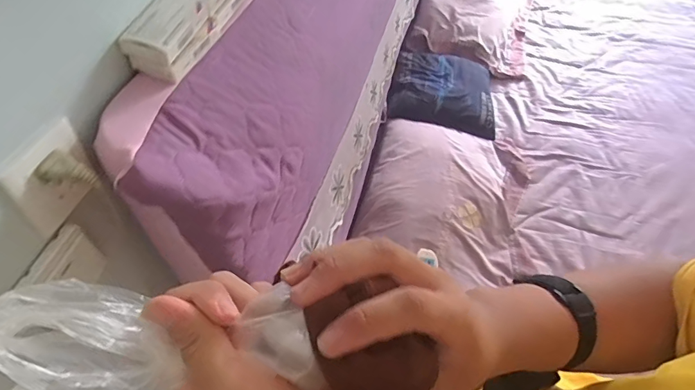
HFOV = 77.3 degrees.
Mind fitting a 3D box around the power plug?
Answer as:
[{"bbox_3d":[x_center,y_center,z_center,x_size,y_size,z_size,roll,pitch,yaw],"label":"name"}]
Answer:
[{"bbox_3d":[-0.265,-0.019,0.407,0.048,0.021,0.034,26,57,16],"label":"power plug"}]

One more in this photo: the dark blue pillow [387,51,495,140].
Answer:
[{"bbox_3d":[0.322,-0.366,1.463,0.341,0.074,0.348,9,54,4],"label":"dark blue pillow"}]

